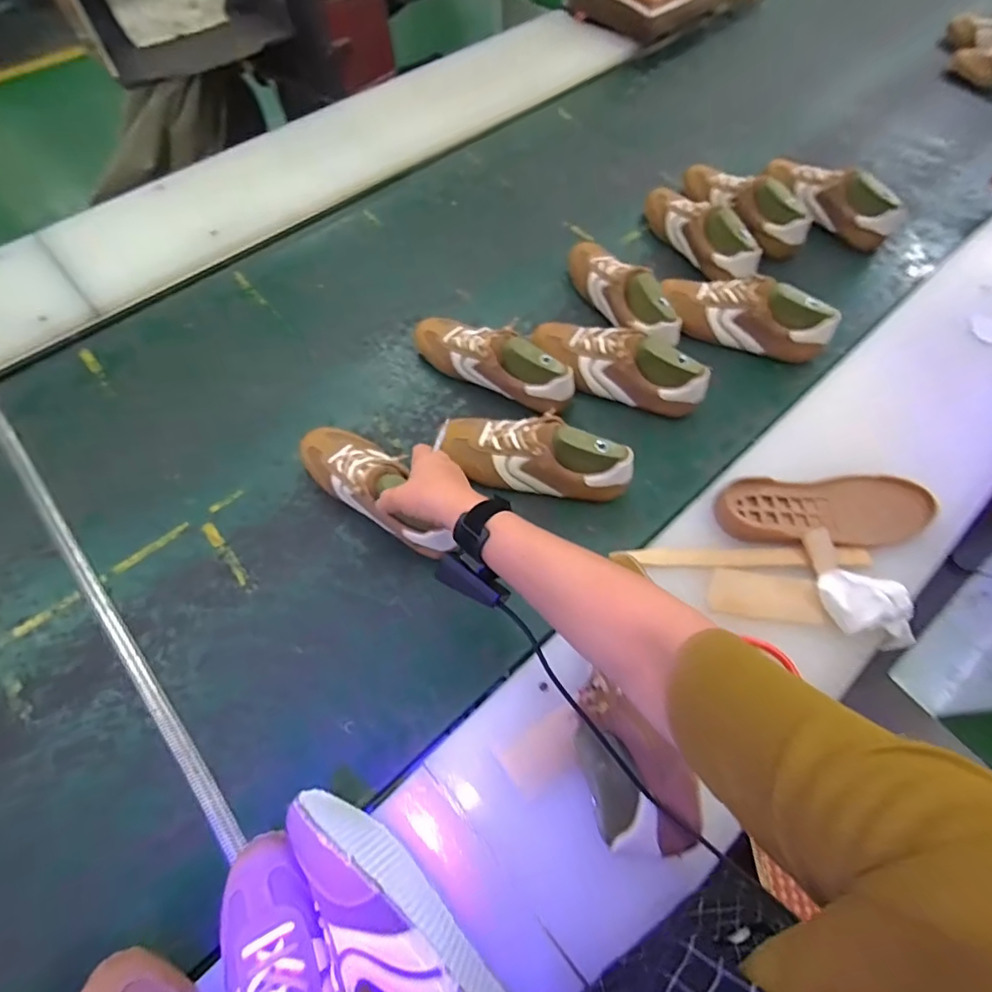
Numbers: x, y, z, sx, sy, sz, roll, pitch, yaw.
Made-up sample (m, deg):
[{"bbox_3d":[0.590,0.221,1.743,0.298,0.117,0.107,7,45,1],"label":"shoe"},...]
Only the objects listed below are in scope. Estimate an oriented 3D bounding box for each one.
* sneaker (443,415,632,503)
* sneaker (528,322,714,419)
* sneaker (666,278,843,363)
[{"bbox_3d":[0.049,-0.056,0.688,0.260,0.094,0.082,12,62,5],"label":"sneaker"},{"bbox_3d":[0.177,-0.203,0.765,0.274,0.096,0.079,30,66,14],"label":"sneaker"},{"bbox_3d":[0.390,-0.289,0.805,0.260,0.101,0.076,30,66,14],"label":"sneaker"}]

